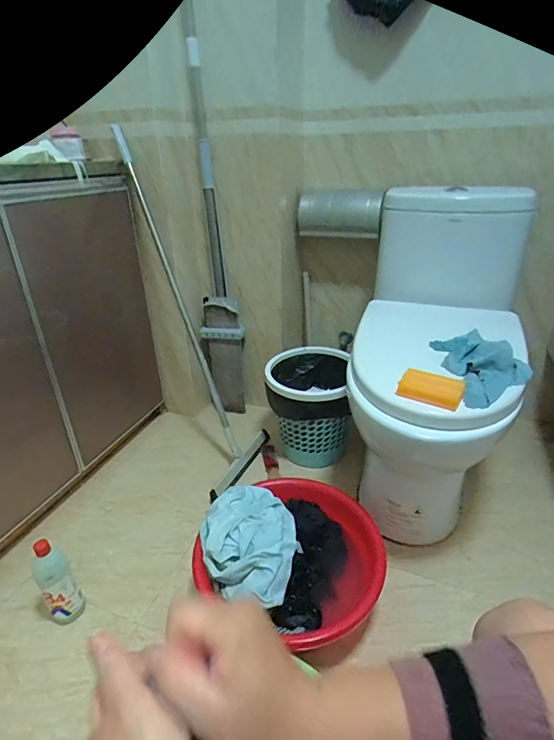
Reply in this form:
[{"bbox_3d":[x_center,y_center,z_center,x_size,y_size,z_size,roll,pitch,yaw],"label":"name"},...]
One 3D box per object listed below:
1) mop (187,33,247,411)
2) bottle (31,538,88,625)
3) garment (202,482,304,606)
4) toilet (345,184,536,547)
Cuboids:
[{"bbox_3d":[-0.177,-0.321,1.196,0.132,0.984,0.108,-5,28,-7],"label":"mop"},{"bbox_3d":[-0.421,0.403,0.784,0.063,0.178,0.059,-22,34,-33],"label":"bottle"},{"bbox_3d":[-0.055,0.324,0.799,0.189,0.081,0.227,0,28,1],"label":"garment"},{"bbox_3d":[0.378,-0.045,0.990,0.347,0.661,0.718,8,29,17],"label":"toilet"}]

